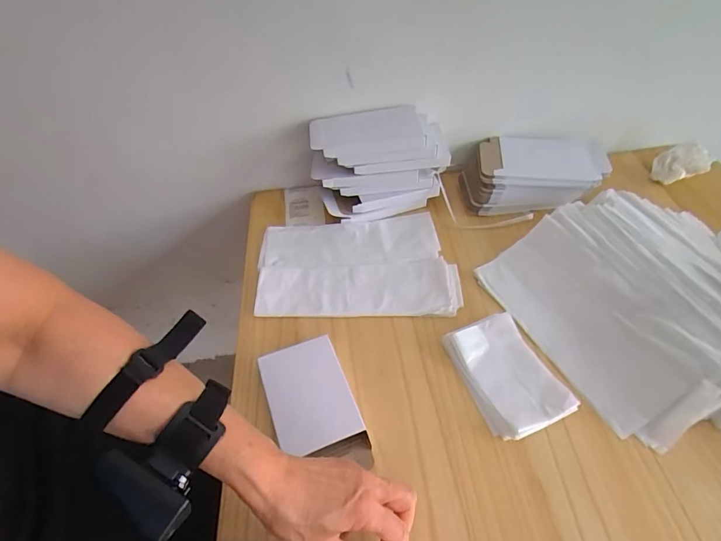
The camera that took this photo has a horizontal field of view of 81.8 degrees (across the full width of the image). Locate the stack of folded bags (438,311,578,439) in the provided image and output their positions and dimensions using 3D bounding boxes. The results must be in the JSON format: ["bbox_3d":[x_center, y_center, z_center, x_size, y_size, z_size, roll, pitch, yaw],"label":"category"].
[{"bbox_3d":[0.159,0.111,0.456,0.087,0.017,0.127,-18,51,-11],"label":"stack of folded bags"}]

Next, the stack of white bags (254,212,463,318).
[{"bbox_3d":[-0.007,-0.009,0.579,0.264,0.011,0.173,-3,49,2],"label":"stack of white bags"}]

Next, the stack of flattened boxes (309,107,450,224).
[{"bbox_3d":[0.026,-0.159,0.628,0.194,0.128,0.101,-10,50,-4],"label":"stack of flattened boxes"}]

